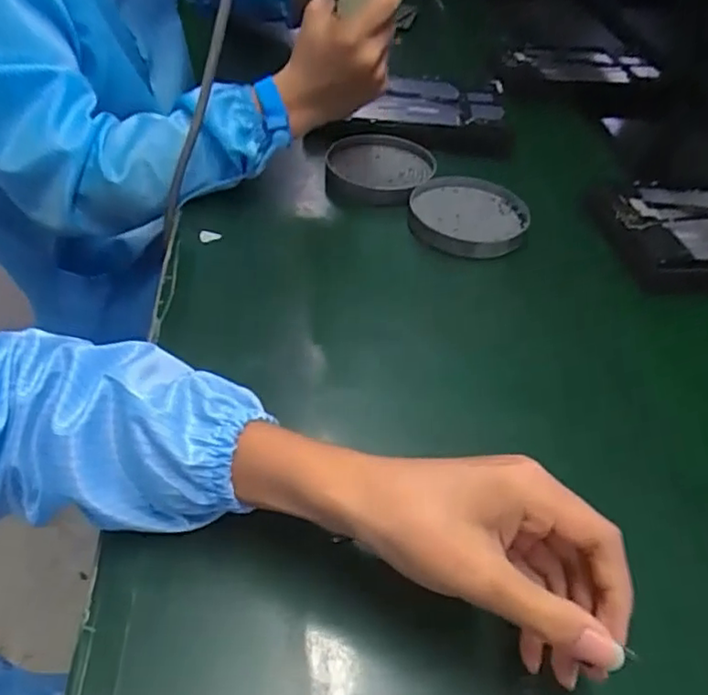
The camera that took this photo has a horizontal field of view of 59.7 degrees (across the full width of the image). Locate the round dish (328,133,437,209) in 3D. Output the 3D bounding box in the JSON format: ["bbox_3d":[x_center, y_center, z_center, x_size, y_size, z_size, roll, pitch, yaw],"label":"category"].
[{"bbox_3d":[0.025,-0.193,0.659,0.113,0.019,0.115,1,44,-1],"label":"round dish"}]

